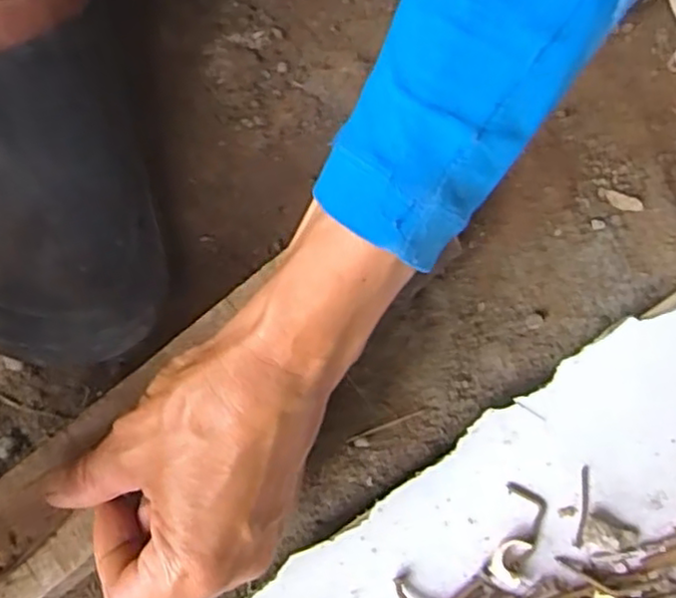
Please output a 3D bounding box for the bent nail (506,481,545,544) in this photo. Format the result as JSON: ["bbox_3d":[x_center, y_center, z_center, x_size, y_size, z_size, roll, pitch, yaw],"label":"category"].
[{"bbox_3d":[0.092,0.100,0.334,0.014,0.004,0.028,-20,73,-7],"label":"bent nail"}]

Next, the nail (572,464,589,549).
[{"bbox_3d":[0.117,0.099,0.334,0.005,0.004,0.038,12,72,3],"label":"nail"}]

